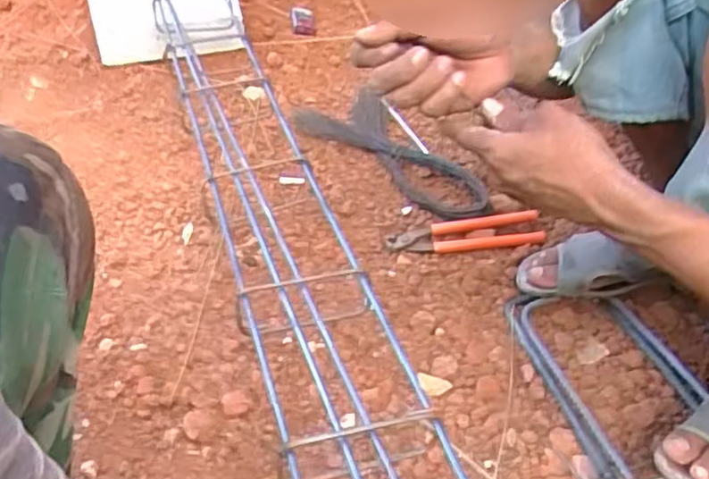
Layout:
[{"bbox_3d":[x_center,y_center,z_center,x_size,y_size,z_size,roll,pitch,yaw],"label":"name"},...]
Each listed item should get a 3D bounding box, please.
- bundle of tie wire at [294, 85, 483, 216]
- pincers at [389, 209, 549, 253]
[{"bbox_3d":[0.048,-0.151,1.143,0.177,0.030,0.438,-19,41,-22],"label":"bundle of tie wire"},{"bbox_3d":[0.158,-0.010,0.984,0.218,0.017,0.062,-2,38,-1],"label":"pincers"}]

